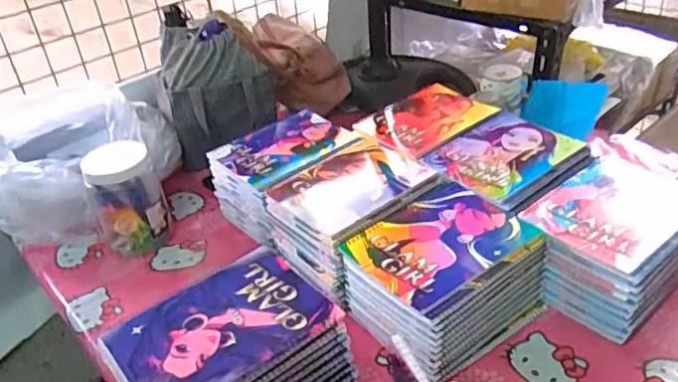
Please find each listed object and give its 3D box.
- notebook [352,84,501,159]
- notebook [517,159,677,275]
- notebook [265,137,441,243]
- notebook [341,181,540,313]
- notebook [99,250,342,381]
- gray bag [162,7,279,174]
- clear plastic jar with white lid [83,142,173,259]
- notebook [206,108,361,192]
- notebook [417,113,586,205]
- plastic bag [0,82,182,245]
[{"bbox_3d":[0.147,-0.124,0.960,0.207,0.010,0.151,-29,40,-29],"label":"notebook"},{"bbox_3d":[0.346,0.020,0.724,0.219,0.014,0.147,-26,39,-27],"label":"notebook"},{"bbox_3d":[0.018,-0.013,0.821,0.195,0.008,0.166,-30,41,-31],"label":"notebook"},{"bbox_3d":[0.119,0.057,0.697,0.184,0.006,0.159,-26,39,-27],"label":"notebook"},{"bbox_3d":[-0.117,0.136,0.589,0.200,0.013,0.154,-30,41,-31],"label":"notebook"},{"bbox_3d":[-0.226,-0.189,1.086,0.200,0.232,0.155,-12,35,-8],"label":"gray bag"},{"bbox_3d":[-0.323,0.018,0.899,0.097,0.160,0.092,-4,34,3],"label":"clear plastic jar with white lid"},{"bbox_3d":[-0.089,-0.072,0.939,0.196,0.019,0.155,-30,42,-27],"label":"notebook"},{"bbox_3d":[0.235,-0.054,0.847,0.205,0.010,0.155,-27,39,-27],"label":"notebook"},{"bbox_3d":[-0.419,-0.045,0.971,0.301,0.205,0.181,-19,36,-18],"label":"plastic bag"}]

